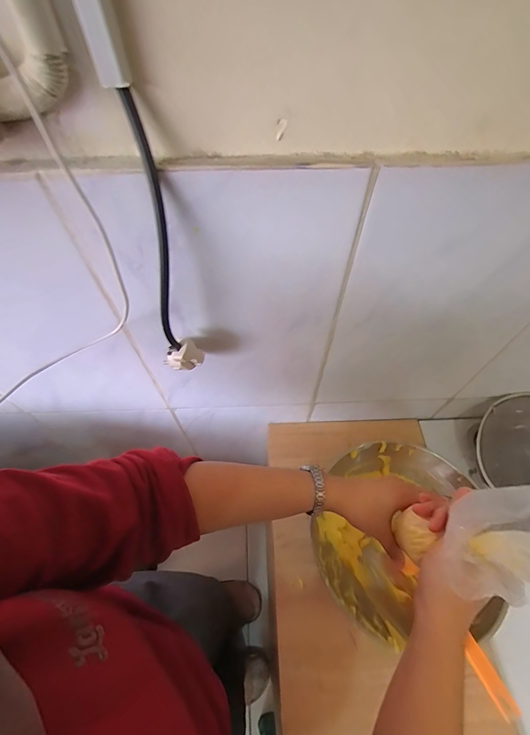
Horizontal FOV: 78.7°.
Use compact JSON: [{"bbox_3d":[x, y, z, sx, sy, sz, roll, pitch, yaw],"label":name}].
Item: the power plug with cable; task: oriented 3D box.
[{"bbox_3d":[-0.098,-0.083,0.300,0.046,0.255,0.045,-17,58,-12],"label":"power plug with cable"}]

